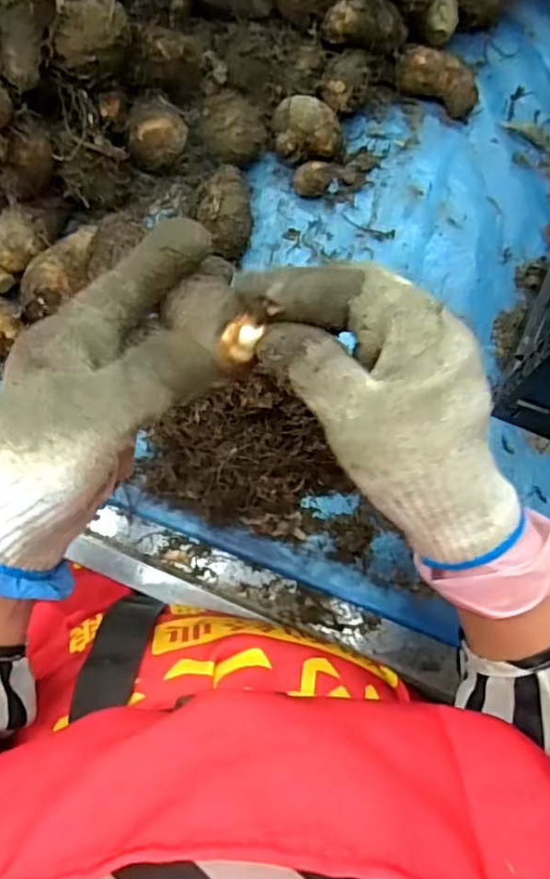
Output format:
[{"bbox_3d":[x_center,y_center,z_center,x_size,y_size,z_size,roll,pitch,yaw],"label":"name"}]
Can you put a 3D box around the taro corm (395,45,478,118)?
[{"bbox_3d":[0.124,-0.272,0.467,0.066,0.024,0.031,23,84,-12],"label":"taro corm"}]

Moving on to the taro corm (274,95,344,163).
[{"bbox_3d":[0.024,-0.229,0.462,0.050,0.036,0.041,-5,84,-2],"label":"taro corm"}]

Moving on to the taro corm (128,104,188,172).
[{"bbox_3d":[-0.085,-0.217,0.454,0.039,0.034,0.037,4,84,-2],"label":"taro corm"}]

